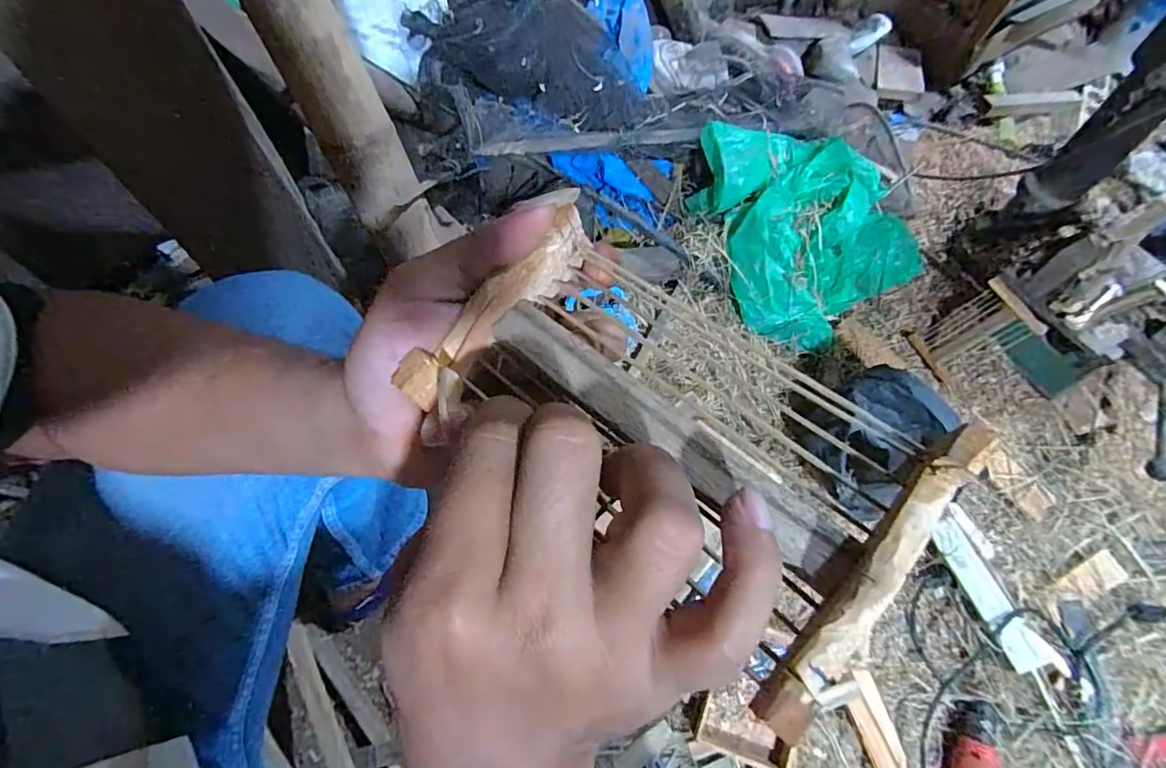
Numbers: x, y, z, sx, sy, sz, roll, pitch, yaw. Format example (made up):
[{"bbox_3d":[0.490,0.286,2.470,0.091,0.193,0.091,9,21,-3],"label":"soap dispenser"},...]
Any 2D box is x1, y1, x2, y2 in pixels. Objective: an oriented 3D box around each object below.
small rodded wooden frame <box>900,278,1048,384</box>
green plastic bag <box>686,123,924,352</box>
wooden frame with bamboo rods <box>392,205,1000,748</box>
[{"bbox_3d":[0.601,-0.081,0.834,0.025,0.151,0.099,-15,69,-44],"label":"small rodded wooden frame"},{"bbox_3d":[0.366,-0.255,0.848,0.319,0.164,0.307,-20,64,-9],"label":"green plastic bag"},{"bbox_3d":[0.020,0.012,0.175,0.166,0.025,0.092,31,69,26],"label":"wooden frame with bamboo rods"}]

